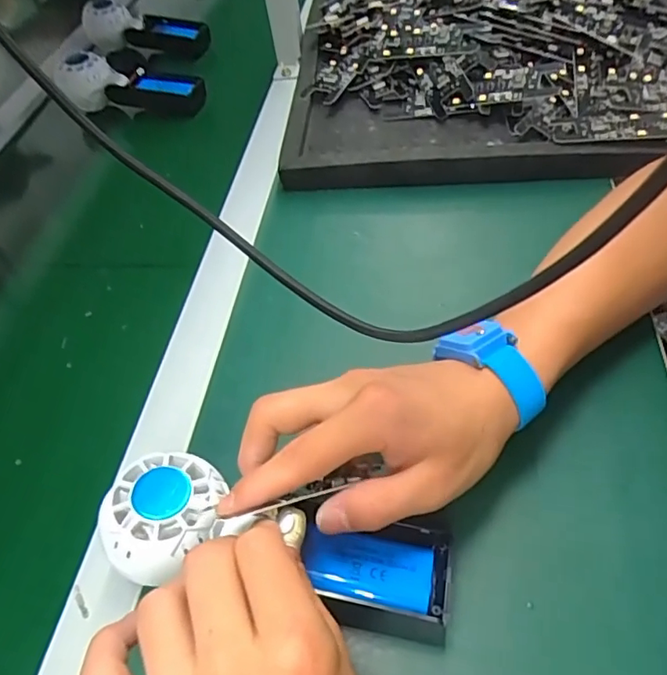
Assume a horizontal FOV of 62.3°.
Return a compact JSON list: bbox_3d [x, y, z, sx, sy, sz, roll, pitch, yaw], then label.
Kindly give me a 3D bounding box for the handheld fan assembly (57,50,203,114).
[{"bbox_3d":[-0.231,-0.290,0.637,0.162,0.063,0.061,4,51,13],"label":"handheld fan assembly"}]

